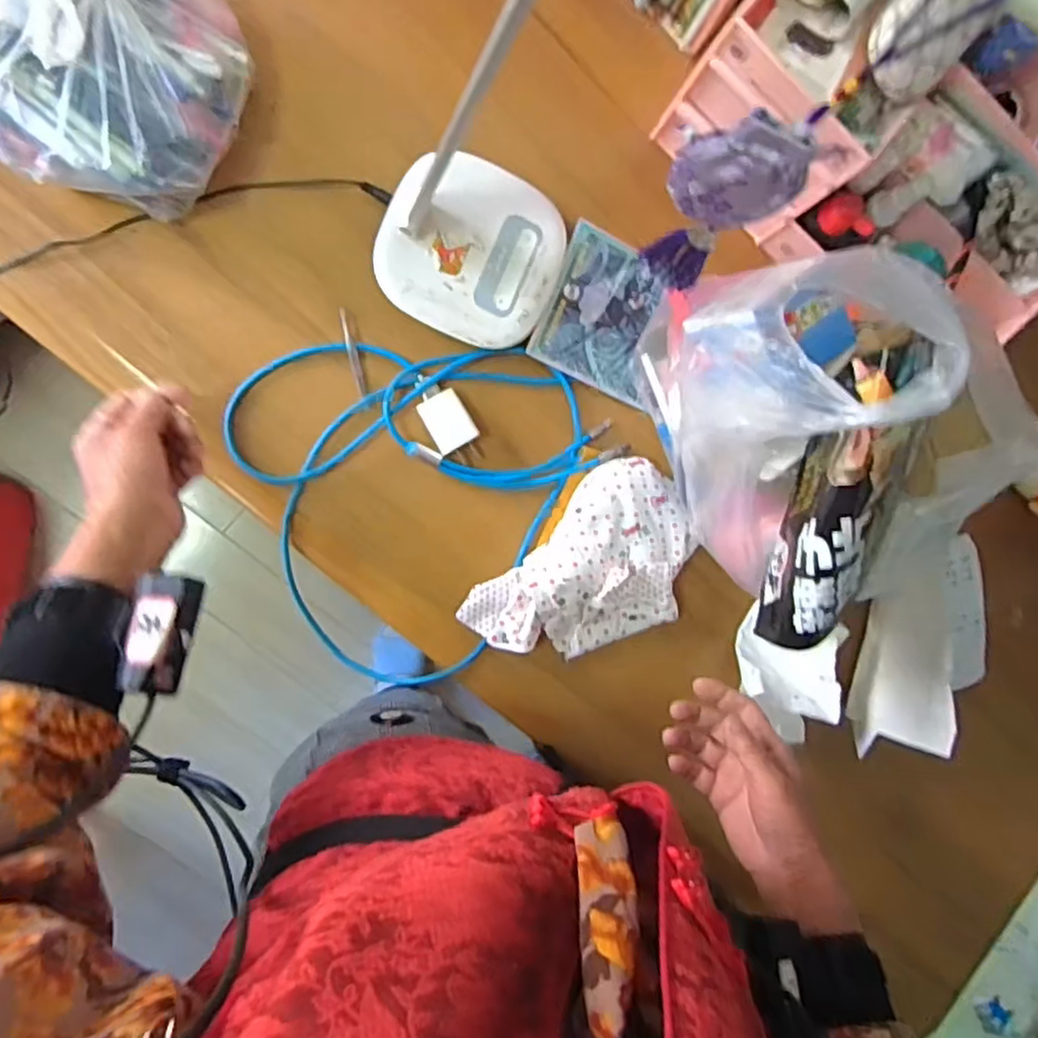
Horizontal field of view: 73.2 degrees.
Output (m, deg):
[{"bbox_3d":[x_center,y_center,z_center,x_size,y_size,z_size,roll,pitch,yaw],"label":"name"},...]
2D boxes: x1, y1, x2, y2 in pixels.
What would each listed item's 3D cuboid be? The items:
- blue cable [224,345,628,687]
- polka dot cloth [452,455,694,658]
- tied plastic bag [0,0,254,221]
[{"bbox_3d":[-0.109,-0.034,0.611,0.293,0.046,0.317,0,91,-10],"label":"blue cable"},{"bbox_3d":[0.070,0.057,0.609,0.204,0.043,0.143,-44,98,-7],"label":"polka dot cloth"},{"bbox_3d":[-0.323,-0.341,0.496,0.235,0.124,0.192,16,88,-10],"label":"tied plastic bag"}]

